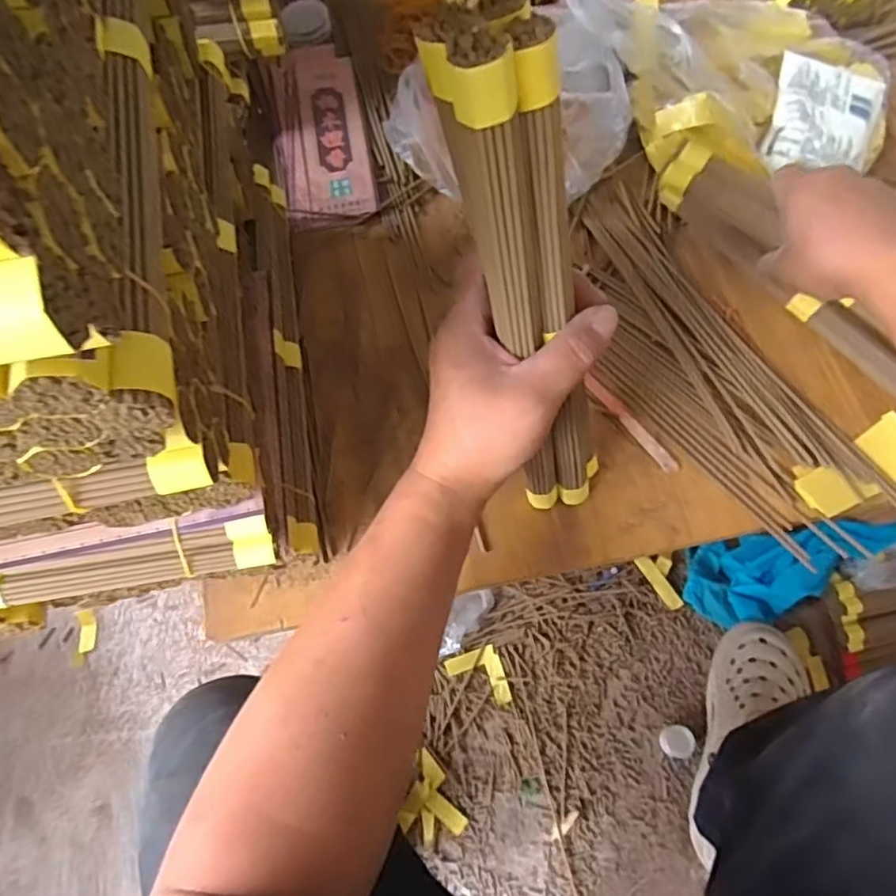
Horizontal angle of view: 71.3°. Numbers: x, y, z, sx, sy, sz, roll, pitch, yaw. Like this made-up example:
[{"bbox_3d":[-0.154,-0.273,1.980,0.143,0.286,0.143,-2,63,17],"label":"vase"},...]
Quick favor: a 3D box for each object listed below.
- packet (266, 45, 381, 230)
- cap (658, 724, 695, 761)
[{"bbox_3d":[-0.126,-0.313,0.614,0.086,0.010,0.238,-11,66,-6],"label":"packet"},{"bbox_3d":[0.289,0.372,0.790,0.039,0.023,0.038,4,66,1],"label":"cap"}]

